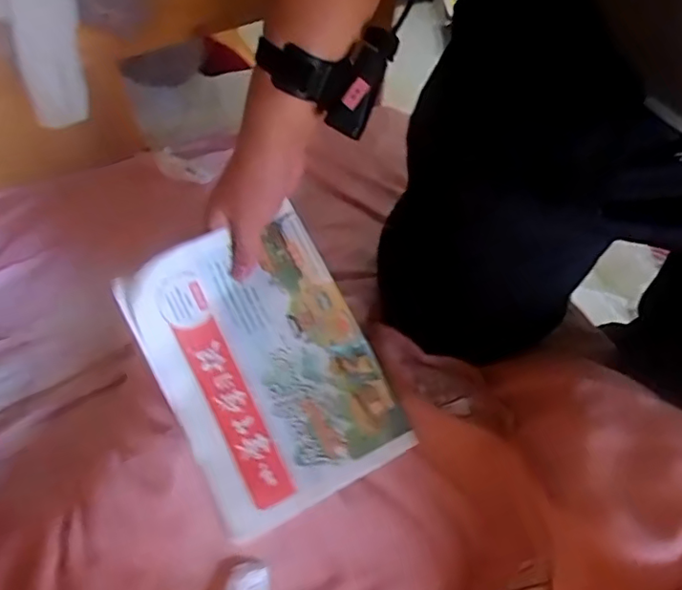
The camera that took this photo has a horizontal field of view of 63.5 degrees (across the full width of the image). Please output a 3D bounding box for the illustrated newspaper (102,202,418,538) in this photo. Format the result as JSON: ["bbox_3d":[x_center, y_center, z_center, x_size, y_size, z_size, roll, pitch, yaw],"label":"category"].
[{"bbox_3d":[-0.070,0.067,0.518,0.188,0.038,0.260,-28,86,-7],"label":"illustrated newspaper"}]

